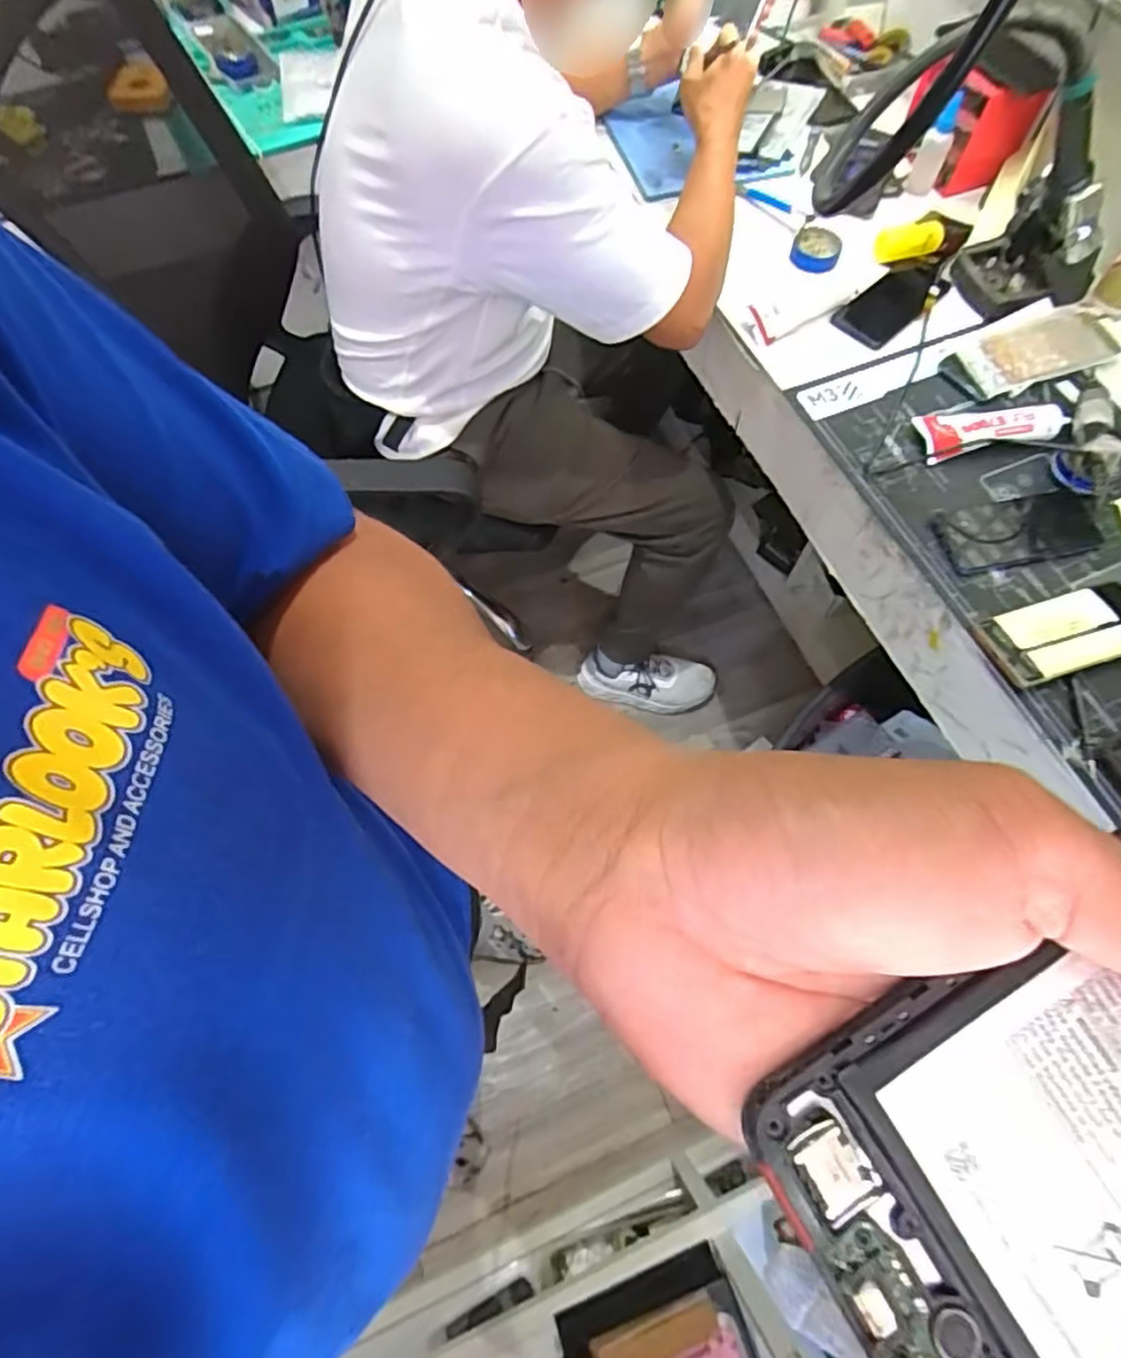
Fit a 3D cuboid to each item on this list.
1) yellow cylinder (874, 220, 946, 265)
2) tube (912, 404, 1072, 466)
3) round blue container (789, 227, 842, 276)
[{"bbox_3d":[0.441,-0.561,0.859,0.084,0.037,0.033,-8,67,-3],"label":"yellow cylinder"},{"bbox_3d":[0.464,-0.266,0.725,0.144,0.031,0.067,-2,66,0],"label":"tube"},{"bbox_3d":[0.324,-0.545,0.857,0.058,0.019,0.066,18,68,8],"label":"round blue container"}]

